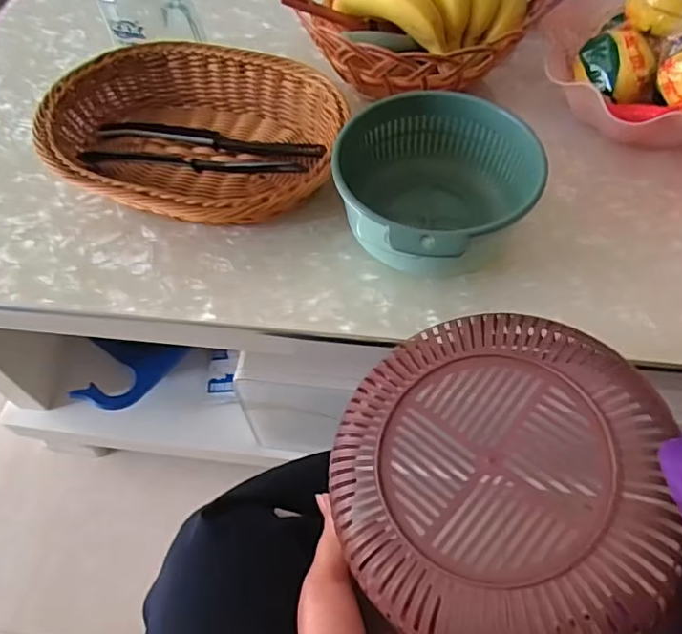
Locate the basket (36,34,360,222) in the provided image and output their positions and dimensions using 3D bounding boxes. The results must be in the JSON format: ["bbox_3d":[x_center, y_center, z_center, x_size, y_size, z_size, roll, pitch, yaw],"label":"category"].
[{"bbox_3d":[-0.133,-0.162,0.513,0.258,0.061,0.193,13,58,10],"label":"basket"}]

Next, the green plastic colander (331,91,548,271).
[{"bbox_3d":[0.076,-0.094,0.457,0.156,0.069,0.148,4,57,5],"label":"green plastic colander"}]

